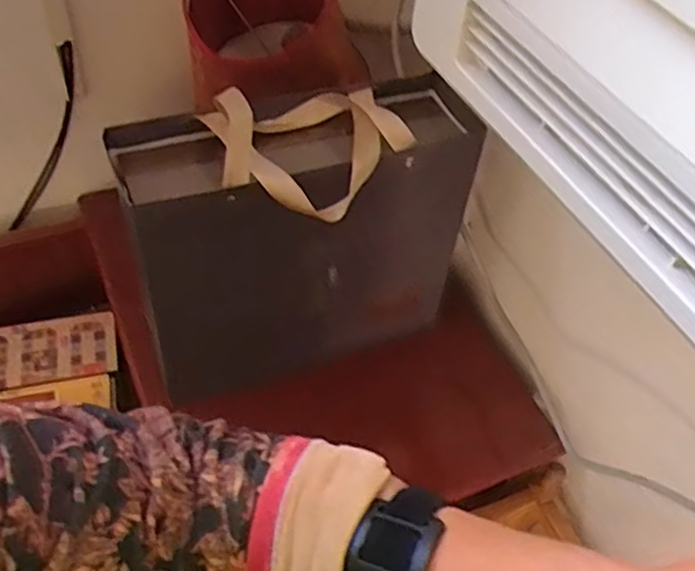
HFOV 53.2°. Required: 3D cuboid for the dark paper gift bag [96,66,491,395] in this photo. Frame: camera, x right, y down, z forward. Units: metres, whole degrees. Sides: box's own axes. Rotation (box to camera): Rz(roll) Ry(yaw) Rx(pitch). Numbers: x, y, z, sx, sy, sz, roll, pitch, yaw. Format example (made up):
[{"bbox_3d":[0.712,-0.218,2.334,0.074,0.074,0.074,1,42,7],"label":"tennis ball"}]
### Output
[{"bbox_3d":[-0.043,-0.039,0.786,0.359,0.354,0.141,-15,54,-18],"label":"dark paper gift bag"}]

